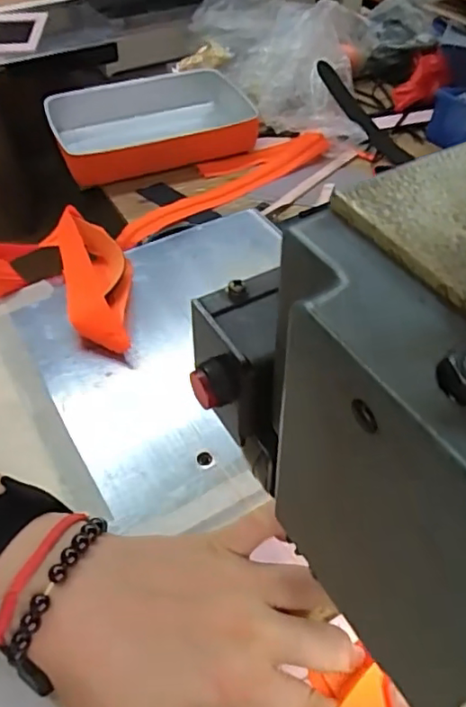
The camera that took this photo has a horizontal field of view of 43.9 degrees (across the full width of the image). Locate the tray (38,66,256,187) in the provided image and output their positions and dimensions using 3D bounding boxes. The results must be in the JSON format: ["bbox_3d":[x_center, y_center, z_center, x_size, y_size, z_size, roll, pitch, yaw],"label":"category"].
[{"bbox_3d":[-0.110,-0.319,0.820,0.280,0.059,0.195,-19,51,-16],"label":"tray"}]

